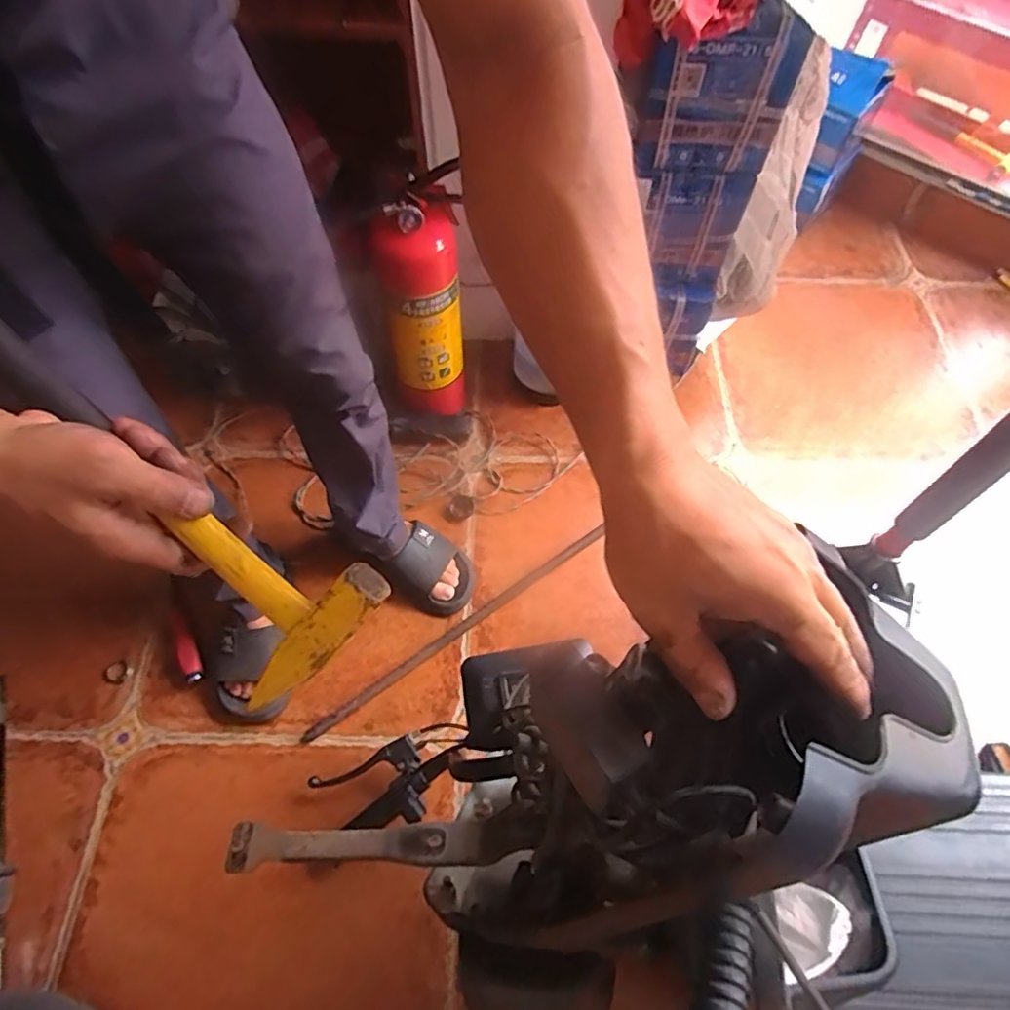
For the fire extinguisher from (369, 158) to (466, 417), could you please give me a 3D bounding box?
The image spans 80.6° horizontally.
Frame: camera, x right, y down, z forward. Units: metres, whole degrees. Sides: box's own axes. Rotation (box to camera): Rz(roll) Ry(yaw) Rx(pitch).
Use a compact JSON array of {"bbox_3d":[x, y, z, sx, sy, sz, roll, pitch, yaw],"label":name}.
[{"bbox_3d":[-0.130,-0.303,0.989,0.128,0.432,0.107,-4,62,-3],"label":"fire extinguisher"}]

